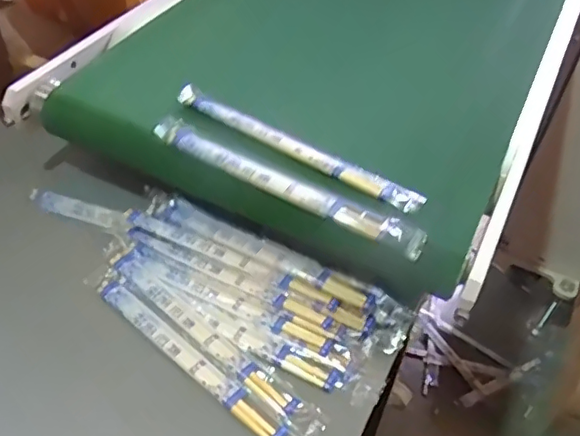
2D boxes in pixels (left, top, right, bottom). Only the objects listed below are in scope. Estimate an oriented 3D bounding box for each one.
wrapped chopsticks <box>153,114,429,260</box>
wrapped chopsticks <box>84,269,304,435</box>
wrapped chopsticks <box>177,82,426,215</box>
[{"bbox_3d":[-0.006,-0.028,0.438,0.227,0.017,0.024,24,50,18],"label":"wrapped chopsticks"},{"bbox_3d":[-0.075,0.104,0.430,0.227,0.008,0.019,33,53,25],"label":"wrapped chopsticks"},{"bbox_3d":[0.000,-0.059,0.463,0.227,0.013,0.021,28,51,21],"label":"wrapped chopsticks"}]

